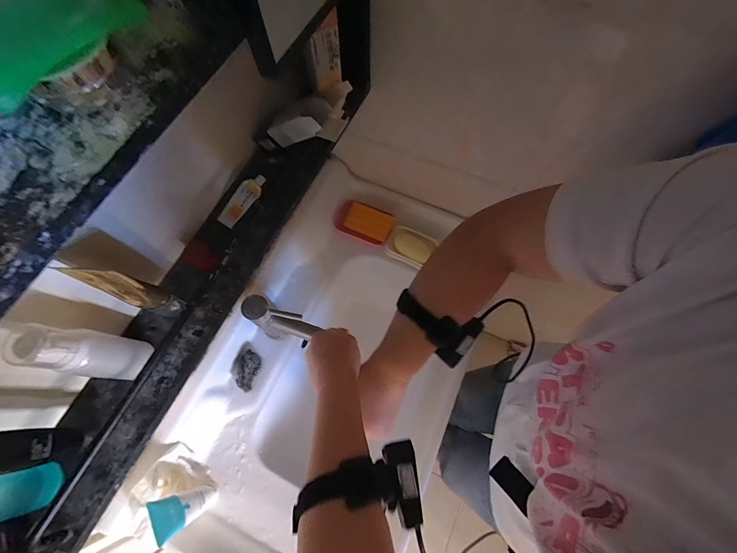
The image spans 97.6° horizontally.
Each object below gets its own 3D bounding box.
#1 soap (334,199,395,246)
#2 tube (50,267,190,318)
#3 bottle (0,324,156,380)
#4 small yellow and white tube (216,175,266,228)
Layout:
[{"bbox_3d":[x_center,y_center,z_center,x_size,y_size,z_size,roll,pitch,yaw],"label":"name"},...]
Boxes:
[{"bbox_3d":[-0.008,-0.133,0.764,0.126,0.031,0.085,21,71,9],"label":"soap"},{"bbox_3d":[-0.255,0.015,0.348,0.047,0.140,0.026,18,71,8],"label":"tube"},{"bbox_3d":[-0.282,0.075,0.322,0.051,0.125,0.042,9,70,4],"label":"bottle"},{"bbox_3d":[-0.178,-0.109,0.454,0.029,0.014,0.084,29,73,11],"label":"small yellow and white tube"}]

